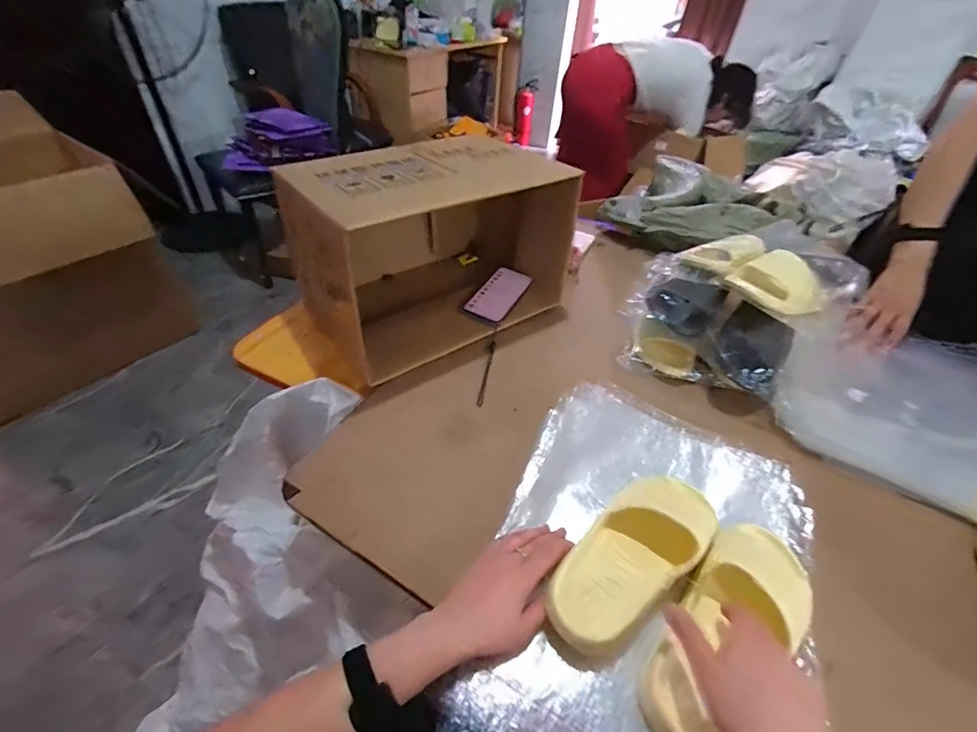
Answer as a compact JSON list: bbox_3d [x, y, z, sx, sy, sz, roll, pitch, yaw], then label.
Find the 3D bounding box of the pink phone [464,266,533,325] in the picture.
[{"bbox_3d":[0.022,-0.135,0.805,0.074,0.008,0.152,29,53,10],"label":"pink phone"}]

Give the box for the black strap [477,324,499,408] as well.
[{"bbox_3d":[0.001,-0.005,0.706,0.011,0.011,0.180,9,43,5],"label":"black strap"}]

